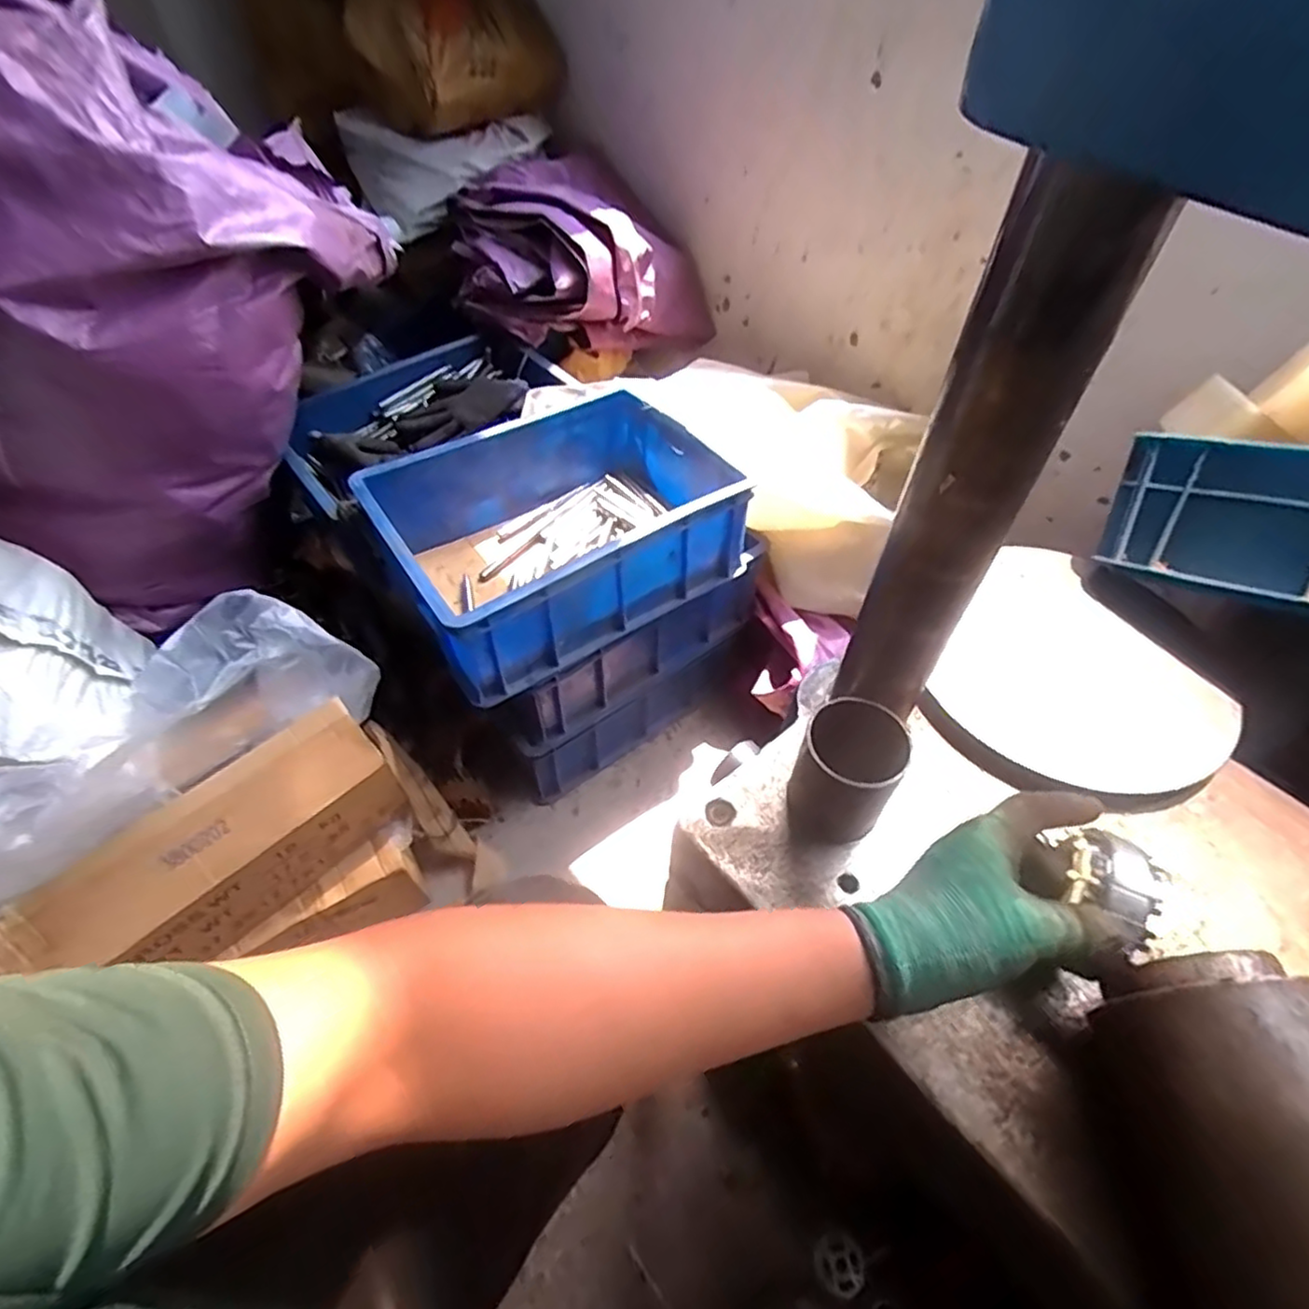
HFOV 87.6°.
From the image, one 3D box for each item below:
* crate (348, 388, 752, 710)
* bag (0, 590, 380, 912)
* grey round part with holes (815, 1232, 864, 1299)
[{"bbox_3d":[-0.118,-0.159,0.857,0.403,0.149,0.293,-28,57,-22],"label":"crate"},{"bbox_3d":[-0.475,0.080,0.651,0.390,0.147,0.088,-36,60,-26],"label":"bag"},{"bbox_3d":[0.185,0.608,0.680,0.048,0.004,0.047,-9,58,15],"label":"grey round part with holes"}]

